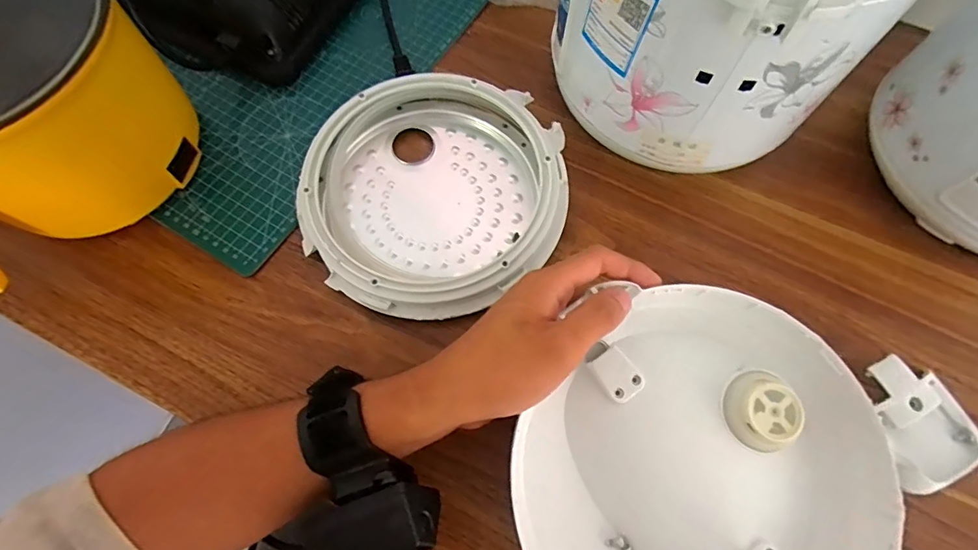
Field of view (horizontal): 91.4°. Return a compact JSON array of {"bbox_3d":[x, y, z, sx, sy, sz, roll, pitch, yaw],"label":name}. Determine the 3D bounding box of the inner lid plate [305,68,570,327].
[{"bbox_3d":[-0.040,-0.063,0.360,0.185,0.032,0.190,1,69,-1],"label":"inner lid plate"}]

